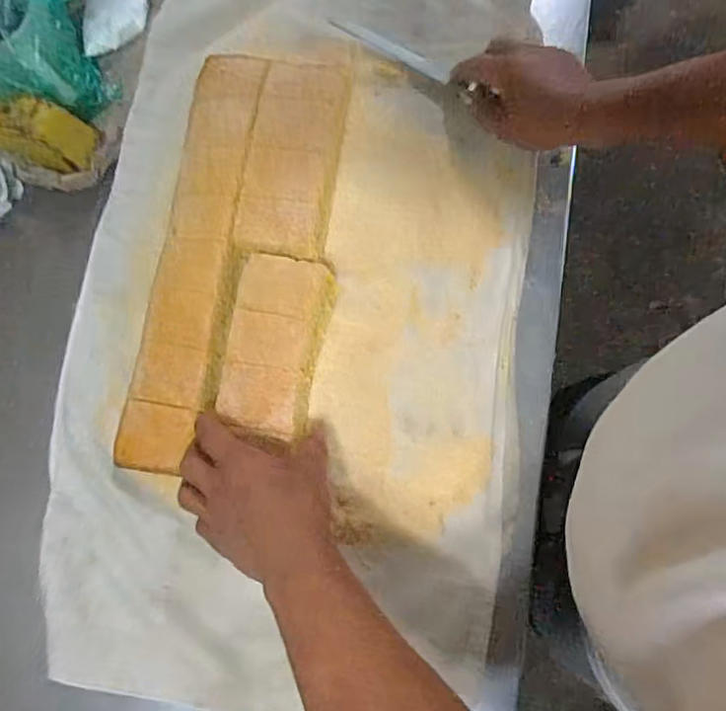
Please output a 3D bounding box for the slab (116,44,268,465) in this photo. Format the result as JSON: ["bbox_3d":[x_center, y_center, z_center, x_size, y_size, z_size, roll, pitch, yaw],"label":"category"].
[{"bbox_3d":[-0.158,-0.096,0.540,0.088,0.042,0.421,9,80,3],"label":"slab"}]

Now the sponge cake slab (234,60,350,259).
[{"bbox_3d":[-0.067,-0.190,0.556,0.090,0.049,0.221,7,80,2],"label":"sponge cake slab"}]

